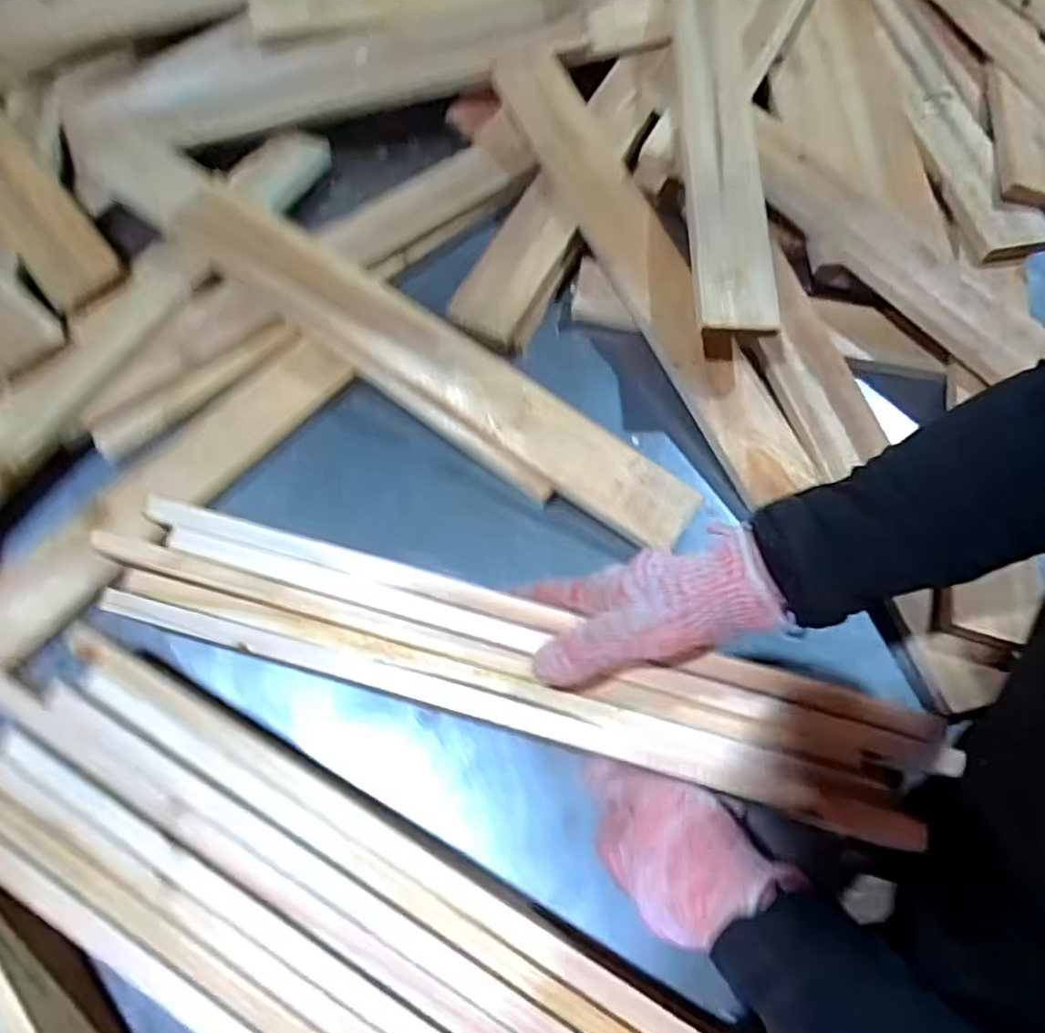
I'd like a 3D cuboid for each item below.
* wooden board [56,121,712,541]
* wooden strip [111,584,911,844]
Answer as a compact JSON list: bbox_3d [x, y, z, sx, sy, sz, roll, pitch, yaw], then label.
[{"bbox_3d":[-0.131,-0.160,0.541,0.596,0.028,0.076,34,82,8],"label":"wooden board"},{"bbox_3d":[-0.026,0.108,0.391,0.476,0.012,0.023,13,67,10],"label":"wooden strip"}]

